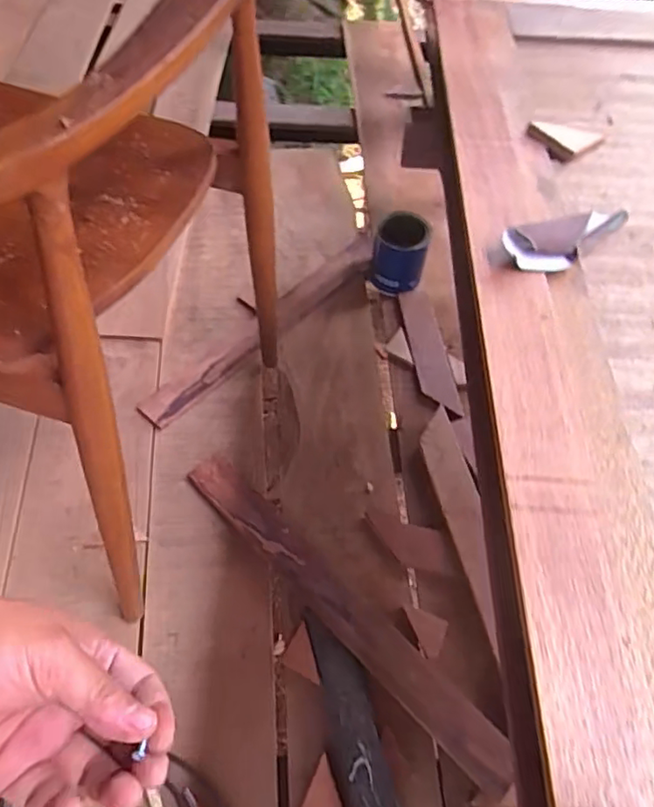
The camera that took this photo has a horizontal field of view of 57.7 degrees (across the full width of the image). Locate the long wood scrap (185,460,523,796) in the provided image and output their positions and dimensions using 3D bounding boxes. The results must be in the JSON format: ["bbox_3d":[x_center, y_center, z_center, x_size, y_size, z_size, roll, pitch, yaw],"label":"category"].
[{"bbox_3d":[0.011,0.288,0.858,0.077,0.017,0.606,-39,65,-22],"label":"long wood scrap"}]

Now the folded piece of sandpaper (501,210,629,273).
[{"bbox_3d":[0.226,-0.153,0.549,0.154,0.026,0.042,-23,59,-28],"label":"folded piece of sandpaper"}]

